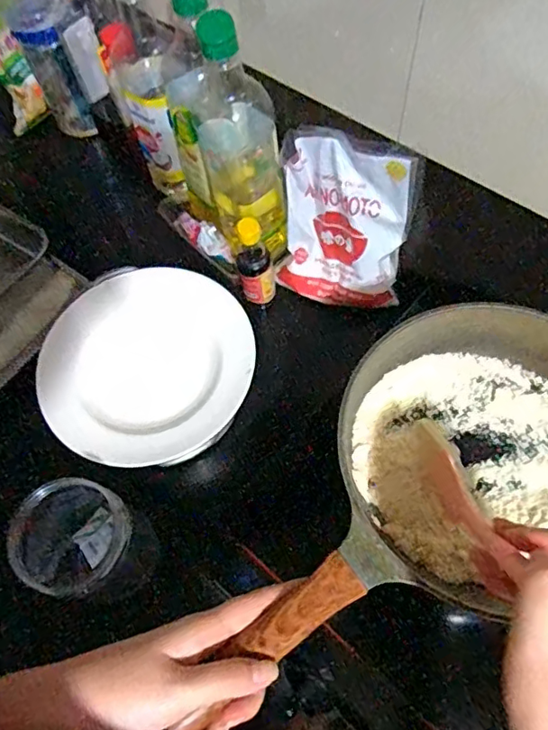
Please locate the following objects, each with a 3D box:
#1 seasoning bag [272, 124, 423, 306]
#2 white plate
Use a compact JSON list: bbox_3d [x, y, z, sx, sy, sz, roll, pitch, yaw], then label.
[{"bbox_3d":[0.076,-0.155,0.608,0.141,0.193,0.037,23,47,23],"label":"seasoning bag"},{"bbox_3d":[-0.126,-0.006,0.548,0.203,0.024,0.210,-1,63,1],"label":"white plate"}]

